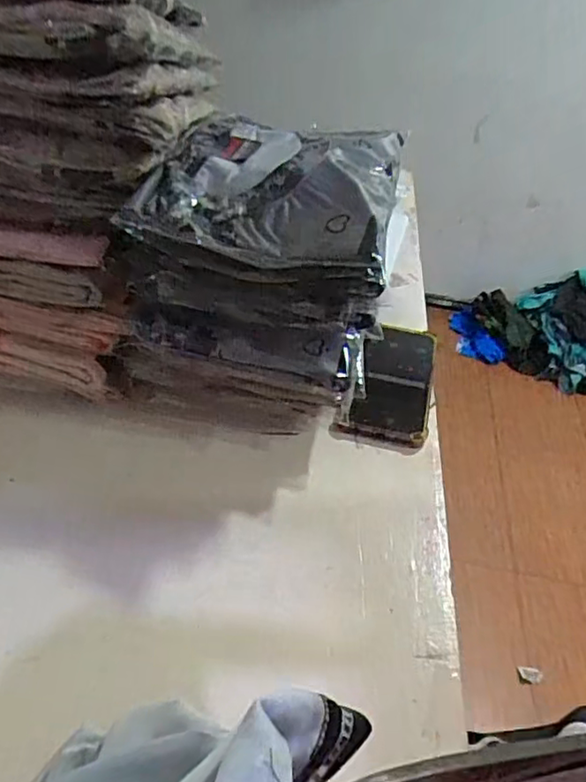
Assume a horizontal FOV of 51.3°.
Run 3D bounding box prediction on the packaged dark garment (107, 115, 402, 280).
[{"bbox_3d":[-0.009,-0.175,0.490,0.183,0.048,0.219,11,40,5],"label":"packaged dark garment"}]

